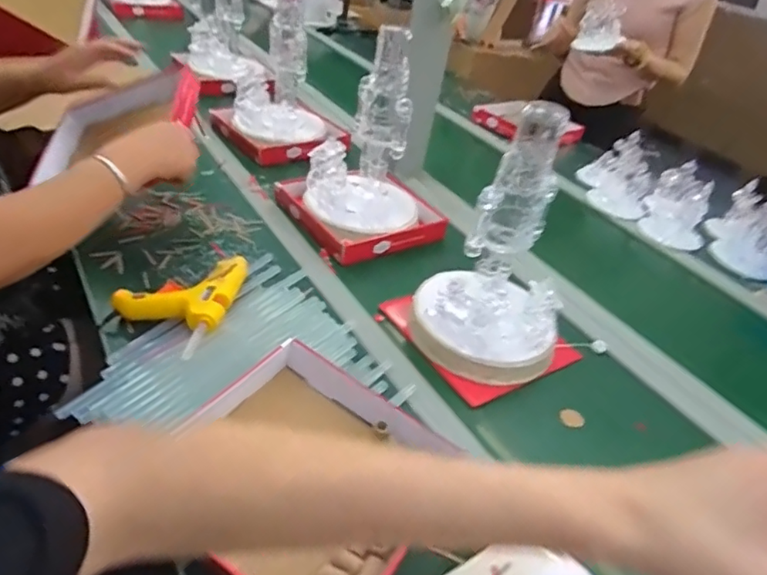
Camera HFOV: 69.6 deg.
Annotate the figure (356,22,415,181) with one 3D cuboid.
[{"bbox_3d":[0.001,-0.293,0.911,0.075,0.232,0.078,-1,39,-14],"label":"figure"}]

